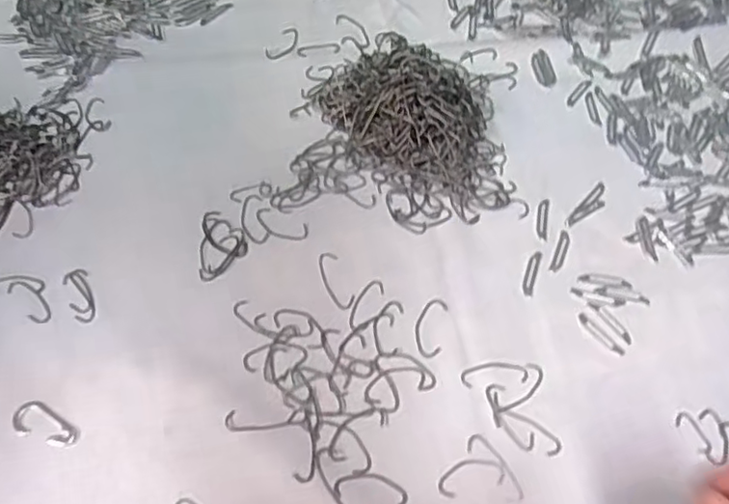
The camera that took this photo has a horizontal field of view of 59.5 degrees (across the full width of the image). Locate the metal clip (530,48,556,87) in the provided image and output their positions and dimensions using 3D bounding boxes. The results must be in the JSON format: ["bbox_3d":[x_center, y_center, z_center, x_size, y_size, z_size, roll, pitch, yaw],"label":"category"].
[{"bbox_3d":[0.141,-0.146,0.502,0.015,0.004,0.035,-11,63,-9],"label":"metal clip"}]

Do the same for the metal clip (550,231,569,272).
[{"bbox_3d":[0.130,-0.001,0.423,0.008,0.004,0.034,20,63,8],"label":"metal clip"}]

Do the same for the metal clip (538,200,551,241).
[{"bbox_3d":[0.123,-0.022,0.435,0.008,0.004,0.032,10,62,3],"label":"metal clip"}]

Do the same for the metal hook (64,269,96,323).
[{"bbox_3d":[-0.176,0.026,0.393,0.014,0.004,0.038,-21,65,-14],"label":"metal hook"}]

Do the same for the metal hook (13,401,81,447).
[{"bbox_3d":[-0.176,0.097,0.351,0.038,0.004,0.019,30,64,13],"label":"metal hook"}]

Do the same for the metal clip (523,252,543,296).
[{"bbox_3d":[0.109,0.013,0.413,0.008,0.004,0.033,19,62,7],"label":"metal clip"}]

